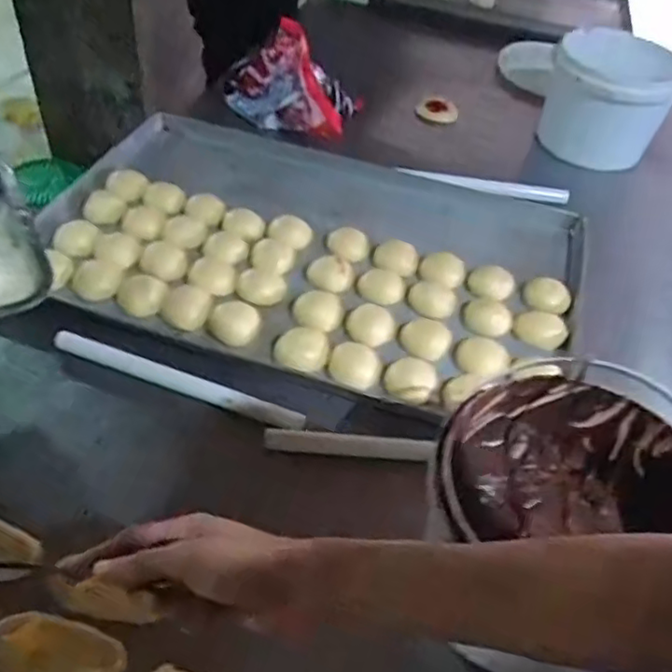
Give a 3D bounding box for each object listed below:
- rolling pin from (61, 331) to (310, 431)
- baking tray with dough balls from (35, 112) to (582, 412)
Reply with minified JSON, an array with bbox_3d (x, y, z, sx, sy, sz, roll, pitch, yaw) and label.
[{"bbox_3d":[-0.174,0.046,0.695,0.294,0.015,0.023,17,46,9],"label":"rolling pin"},{"bbox_3d":[-0.017,-0.111,0.883,0.722,0.074,0.459,13,46,5],"label":"baking tray with dough balls"}]

